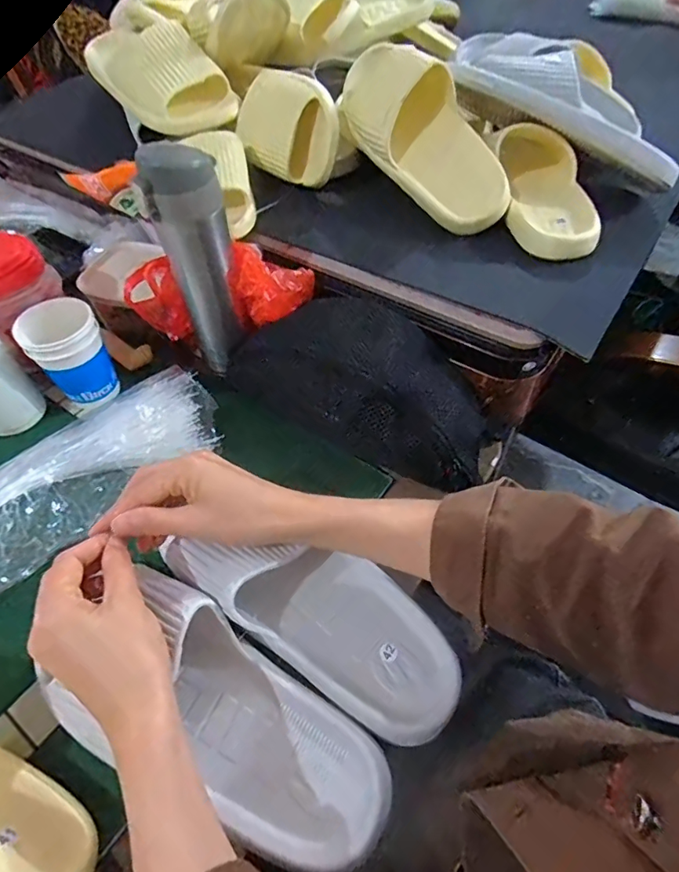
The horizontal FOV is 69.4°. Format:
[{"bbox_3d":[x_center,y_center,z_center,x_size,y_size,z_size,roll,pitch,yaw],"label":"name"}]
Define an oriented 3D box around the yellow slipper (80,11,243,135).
[{"bbox_3d":[-0.226,-0.444,0.600,0.117,0.082,0.218,-30,57,-19],"label":"yellow slipper"}]

